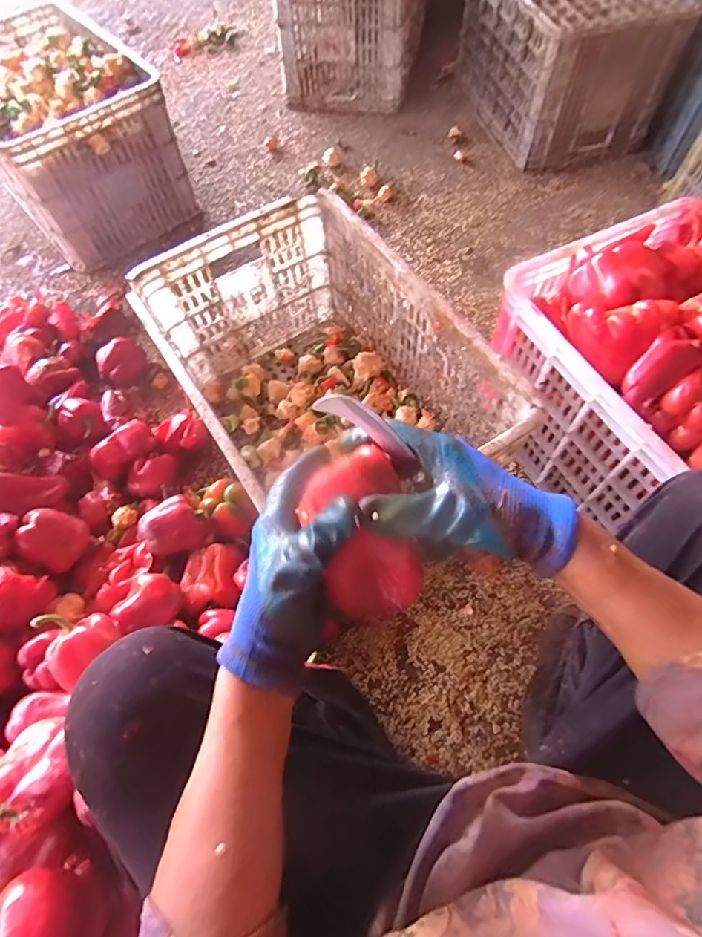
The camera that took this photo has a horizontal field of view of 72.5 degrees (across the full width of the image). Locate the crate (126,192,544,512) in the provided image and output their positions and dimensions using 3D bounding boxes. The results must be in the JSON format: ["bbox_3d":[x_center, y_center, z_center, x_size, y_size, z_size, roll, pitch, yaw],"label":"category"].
[{"bbox_3d":[-0.044,-0.109,0.745,0.339,0.287,0.511,-31,66,-13],"label":"crate"}]

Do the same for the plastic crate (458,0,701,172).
[{"bbox_3d":[0.524,-1.030,1.192,0.348,0.285,0.496,-19,64,-7],"label":"plastic crate"}]

